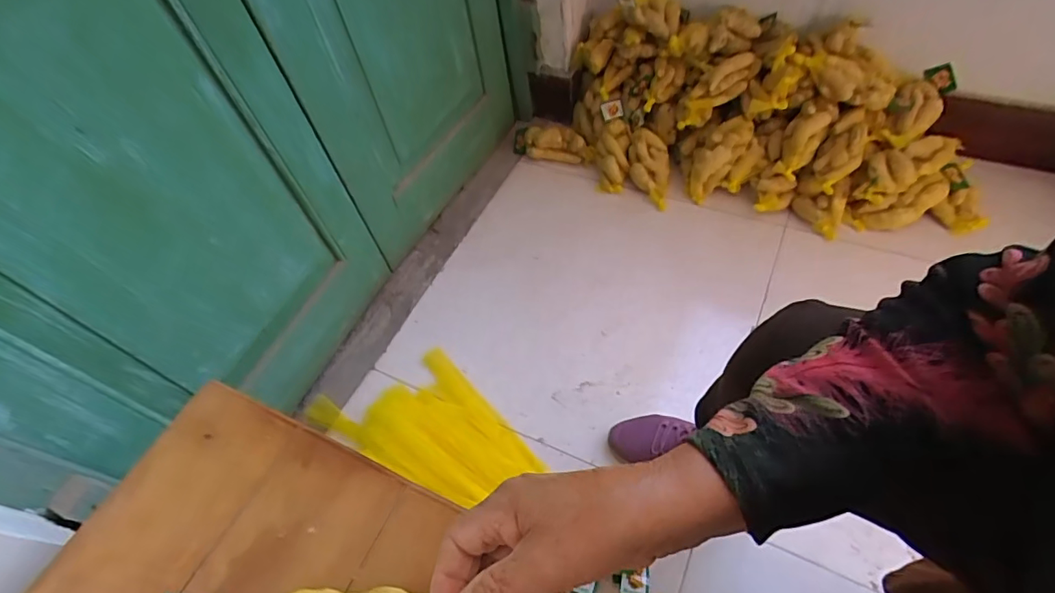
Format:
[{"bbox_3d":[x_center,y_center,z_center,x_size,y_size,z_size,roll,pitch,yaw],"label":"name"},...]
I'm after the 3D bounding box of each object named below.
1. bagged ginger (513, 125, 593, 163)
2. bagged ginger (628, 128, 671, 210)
[{"bbox_3d":[0.057,-0.355,1.190,0.205,0.089,0.052,15,57,15],"label":"bagged ginger"},{"bbox_3d":[0.263,-0.274,1.101,0.091,0.038,0.163,7,98,5],"label":"bagged ginger"}]

